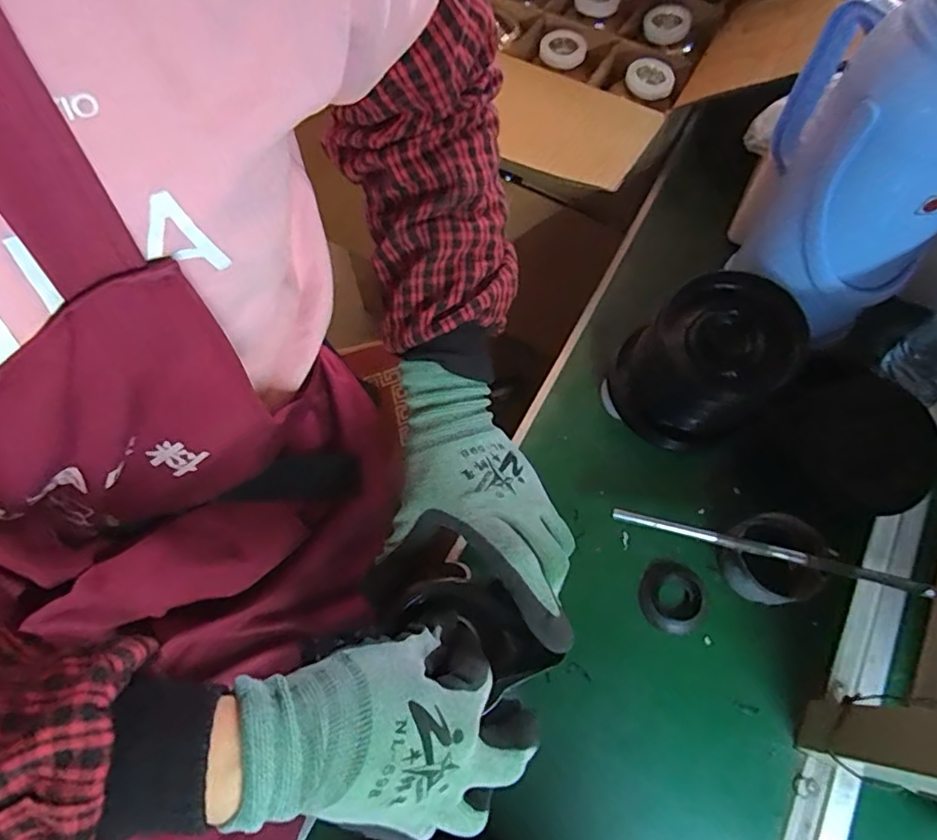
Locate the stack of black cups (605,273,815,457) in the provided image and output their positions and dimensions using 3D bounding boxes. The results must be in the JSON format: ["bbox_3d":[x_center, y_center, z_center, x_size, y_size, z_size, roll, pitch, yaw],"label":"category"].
[{"bbox_3d":[0.215,-0.051,0.539,0.138,0.109,0.133,-38,72,-15],"label":"stack of black cups"}]

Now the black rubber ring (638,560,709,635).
[{"bbox_3d":[0.180,0.156,0.510,0.053,0.015,0.060,3,67,1],"label":"black rubber ring"}]

